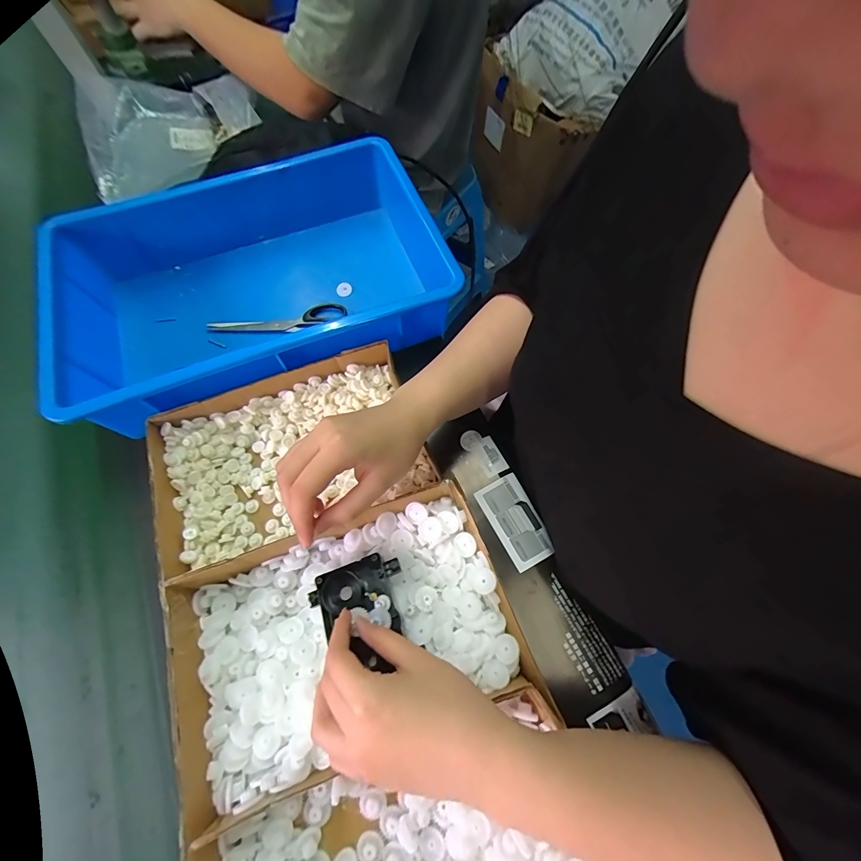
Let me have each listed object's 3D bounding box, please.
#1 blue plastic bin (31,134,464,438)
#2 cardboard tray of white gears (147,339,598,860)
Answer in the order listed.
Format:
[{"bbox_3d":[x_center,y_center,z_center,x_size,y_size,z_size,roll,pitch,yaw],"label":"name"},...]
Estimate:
[{"bbox_3d":[-0.204,-0.177,0.465,0.425,0.109,0.263,-22,69,-8],"label":"blue plastic bin"},{"bbox_3d":[-0.067,0.183,0.316,0.270,0.054,0.537,-19,68,-7],"label":"cardboard tray of white gears"}]

